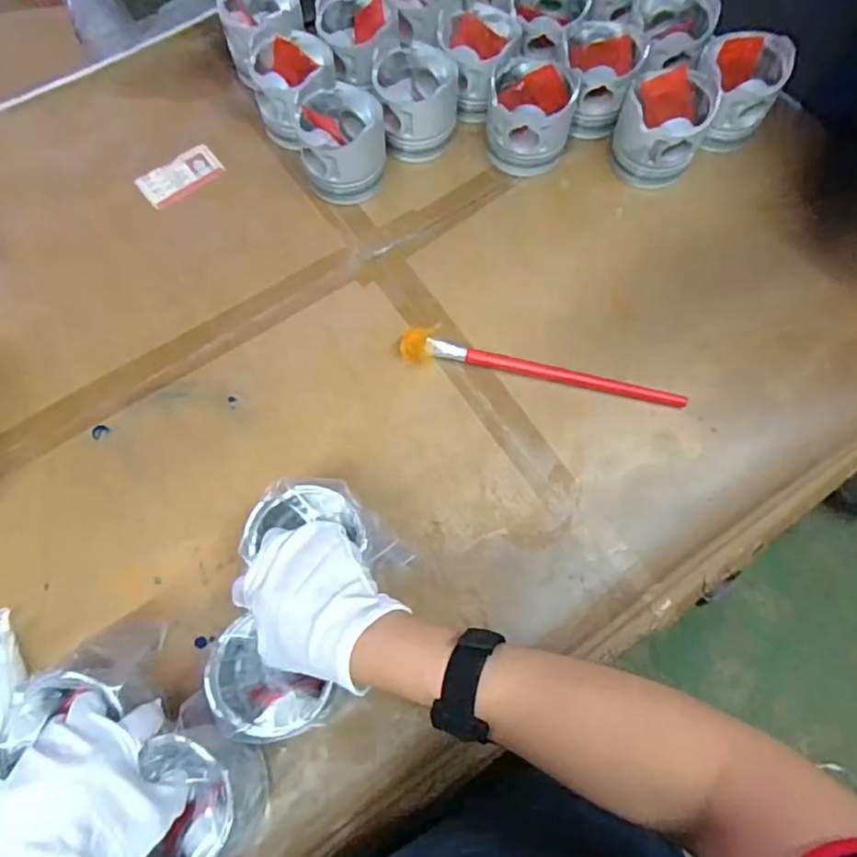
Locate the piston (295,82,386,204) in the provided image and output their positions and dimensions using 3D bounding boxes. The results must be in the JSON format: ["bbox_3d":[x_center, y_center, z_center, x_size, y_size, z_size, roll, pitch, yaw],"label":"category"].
[{"bbox_3d":[-0.093,-0.304,0.673,0.092,0.084,0.095,-10,70,-4],"label":"piston"}]

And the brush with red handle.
[{"bbox_3d":[0.111,-0.063,0.604,0.276,0.023,0.038,10,70,4],"label":"brush with red handle"}]

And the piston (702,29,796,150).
[{"bbox_3d":[0.337,-0.369,0.691,0.094,0.095,0.090,-9,69,-3],"label":"piston"}]

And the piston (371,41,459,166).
[{"bbox_3d":[-0.014,-0.364,0.693,0.090,0.079,0.097,-5,69,-2],"label":"piston"}]

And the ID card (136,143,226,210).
[{"bbox_3d":[-0.283,-0.289,0.705,0.091,0.011,0.045,-36,73,-13],"label":"ID card"}]

